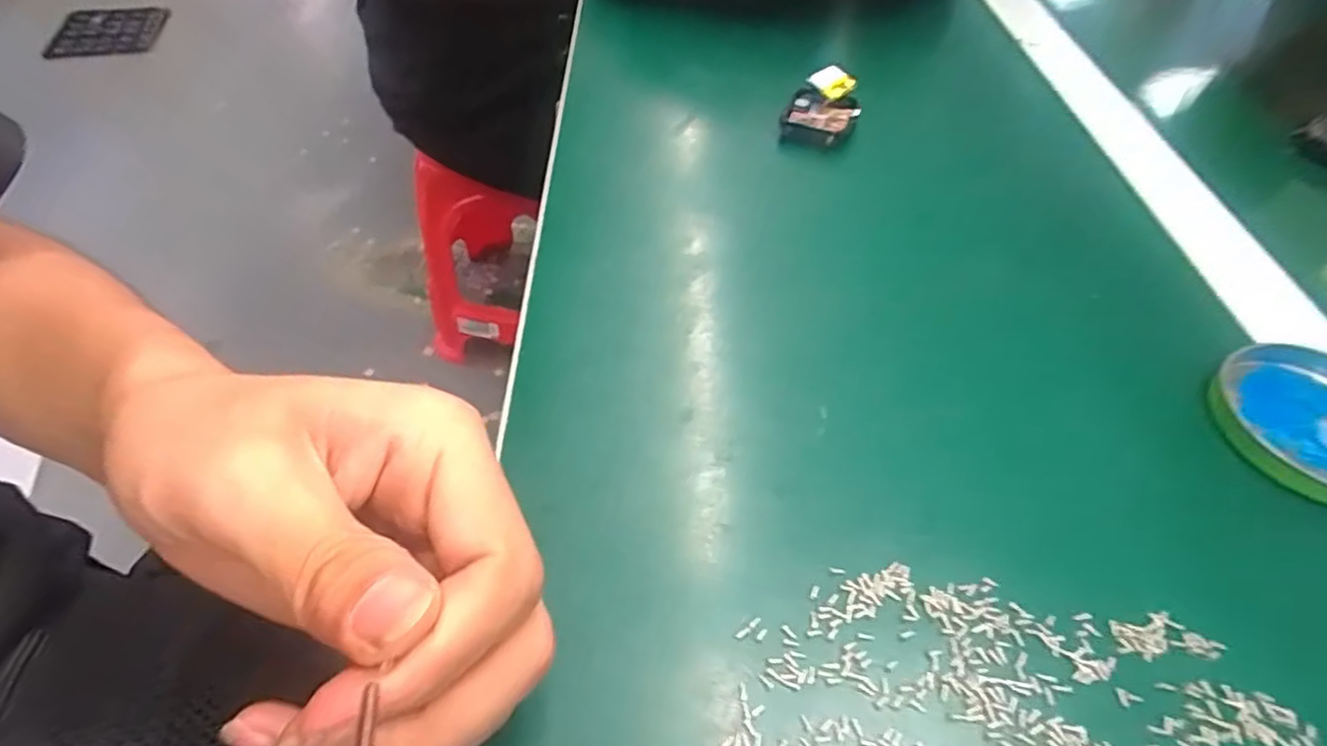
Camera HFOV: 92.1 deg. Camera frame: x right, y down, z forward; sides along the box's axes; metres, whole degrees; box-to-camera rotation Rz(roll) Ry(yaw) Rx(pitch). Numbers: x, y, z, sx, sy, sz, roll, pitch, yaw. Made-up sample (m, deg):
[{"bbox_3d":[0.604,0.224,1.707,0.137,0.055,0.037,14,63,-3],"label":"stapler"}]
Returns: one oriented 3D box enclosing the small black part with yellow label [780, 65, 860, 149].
[{"bbox_3d":[0.088,-0.145,0.352,0.037,0.021,0.049,18,53,12],"label":"small black part with yellow label"}]

